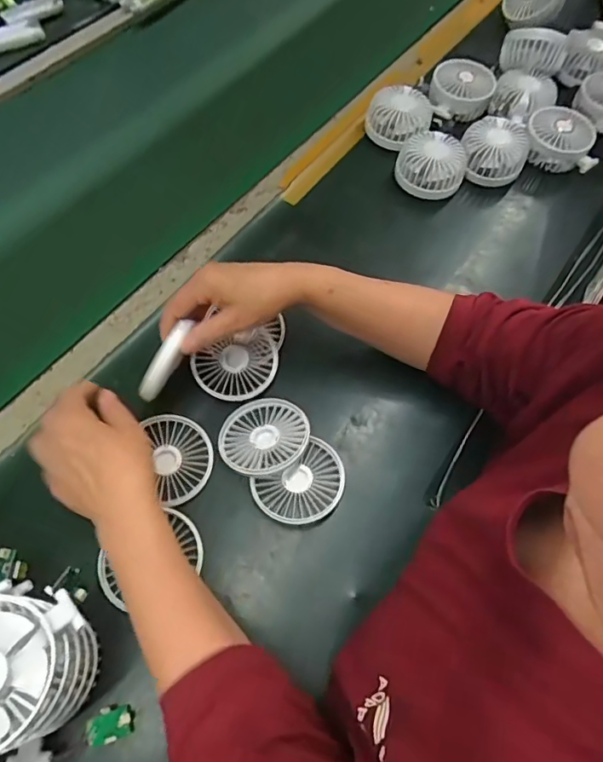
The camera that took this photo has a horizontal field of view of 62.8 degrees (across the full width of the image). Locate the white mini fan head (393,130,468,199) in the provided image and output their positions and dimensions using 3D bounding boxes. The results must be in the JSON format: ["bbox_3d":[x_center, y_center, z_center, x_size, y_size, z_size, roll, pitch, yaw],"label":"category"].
[{"bbox_3d":[0.171,-0.282,0.654,0.086,0.053,0.084,0,62,-1],"label":"white mini fan head"}]

